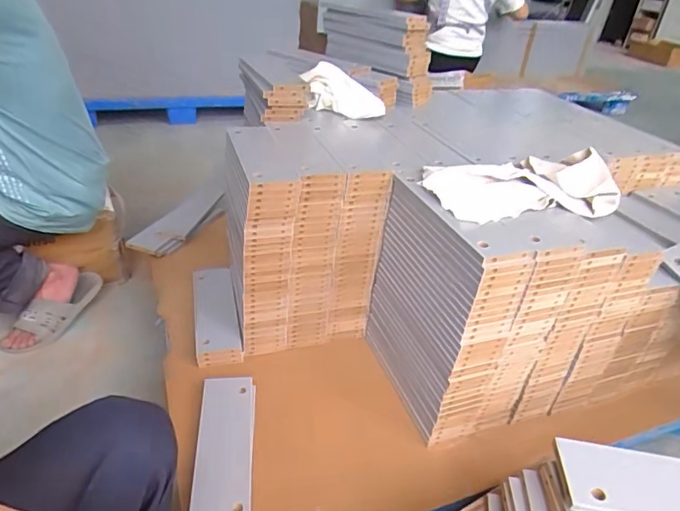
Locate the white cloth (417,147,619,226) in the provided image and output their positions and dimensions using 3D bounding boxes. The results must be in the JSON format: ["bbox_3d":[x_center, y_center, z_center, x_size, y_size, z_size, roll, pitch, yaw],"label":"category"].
[{"bbox_3d":[0.283,-0.121,0.787,0.271,0.094,0.164,-5,33,-18],"label":"white cloth"}]

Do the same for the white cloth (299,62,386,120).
[{"bbox_3d":[0.002,-0.356,1.066,0.202,0.100,0.064,13,32,12],"label":"white cloth"}]

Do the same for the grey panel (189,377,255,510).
[{"bbox_3d":[-0.179,0.301,0.752,0.086,0.021,0.282,1,31,-9],"label":"grey panel"}]

